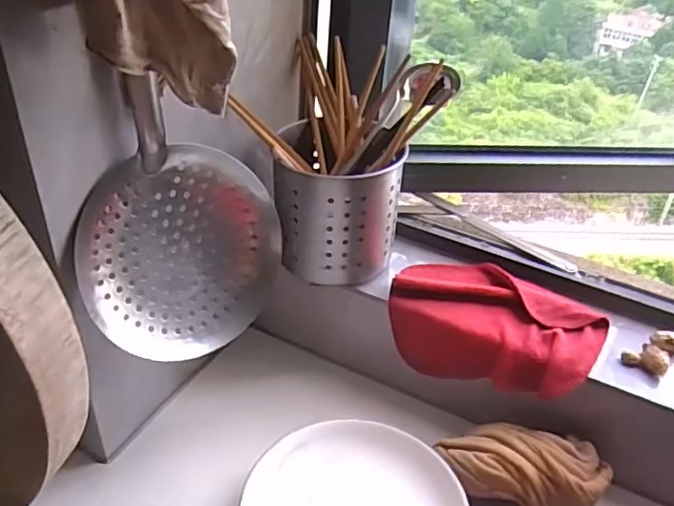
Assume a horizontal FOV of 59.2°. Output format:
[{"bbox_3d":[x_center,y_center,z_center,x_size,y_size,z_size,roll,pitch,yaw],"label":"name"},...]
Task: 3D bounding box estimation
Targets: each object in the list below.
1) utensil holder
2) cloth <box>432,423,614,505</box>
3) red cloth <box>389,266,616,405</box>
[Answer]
[{"bbox_3d":[0.000,-0.050,0.595,0.120,0.125,0.121,9,36,2],"label":"utensil holder"},{"bbox_3d":[0.162,0.194,0.522,0.138,0.067,0.064,12,36,6],"label":"cloth"},{"bbox_3d":[0.148,0.075,0.579,0.189,0.072,0.104,28,41,26],"label":"red cloth"}]

